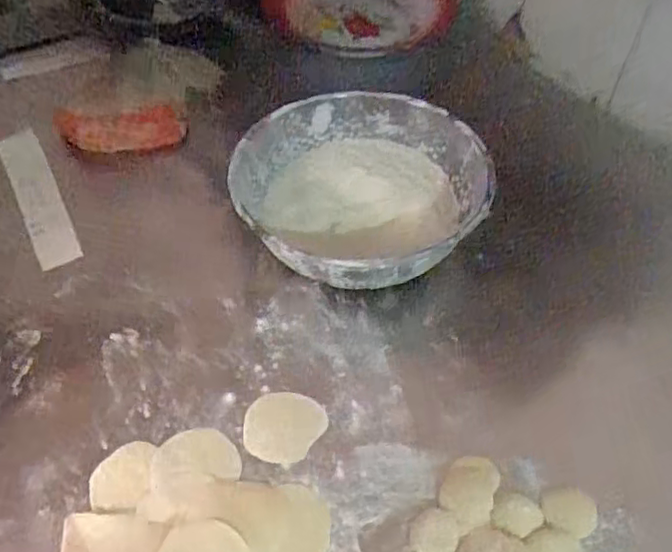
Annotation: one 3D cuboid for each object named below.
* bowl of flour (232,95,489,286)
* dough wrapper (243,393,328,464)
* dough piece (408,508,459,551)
[{"bbox_3d":[0.023,-0.074,0.606,0.212,0.081,0.217,0,52,0],"label":"bowl of flour"},{"bbox_3d":[-0.042,0.115,0.505,0.055,0.004,0.059,0,52,0],"label":"dough wrapper"},{"bbox_3d":[0.067,0.177,0.451,0.033,0.008,0.032,-2,52,-2],"label":"dough piece"}]

